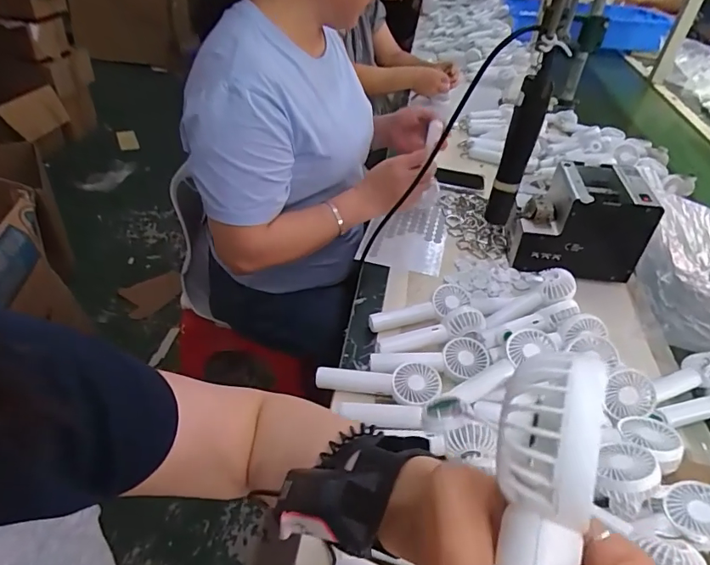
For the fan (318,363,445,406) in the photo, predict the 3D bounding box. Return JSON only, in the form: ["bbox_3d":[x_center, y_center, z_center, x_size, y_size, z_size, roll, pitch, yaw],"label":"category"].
[{"bbox_3d":[0.026,0.120,0.563,0.144,0.039,0.054,10,41,4],"label":"fan"}]

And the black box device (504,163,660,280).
[{"bbox_3d":[0.350,-0.098,0.767,0.182,0.153,0.131,8,40,2],"label":"black box device"}]

